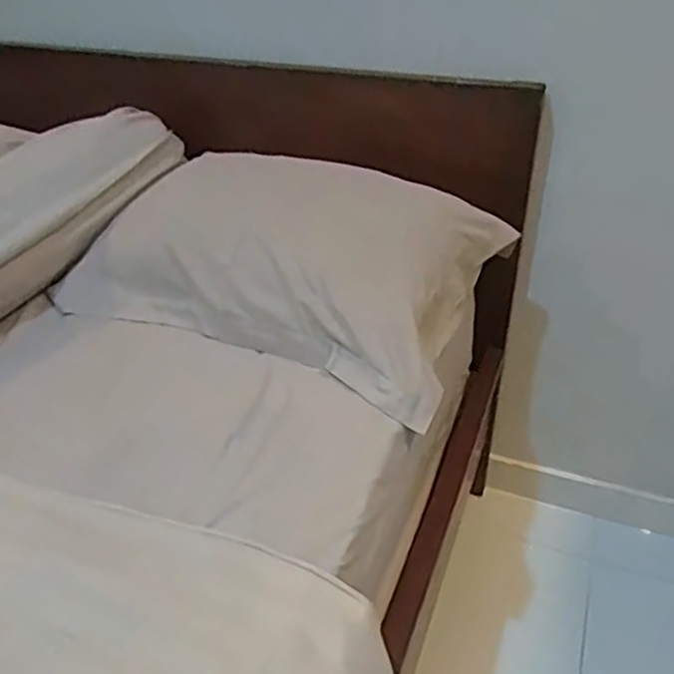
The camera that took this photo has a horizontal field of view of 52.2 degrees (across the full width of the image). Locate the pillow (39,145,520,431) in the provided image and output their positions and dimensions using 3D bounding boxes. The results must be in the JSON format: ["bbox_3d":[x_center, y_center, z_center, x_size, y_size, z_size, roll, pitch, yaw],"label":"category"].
[{"bbox_3d":[-0.080,-0.158,1.162,0.650,0.186,0.499,13,36,21],"label":"pillow"}]

